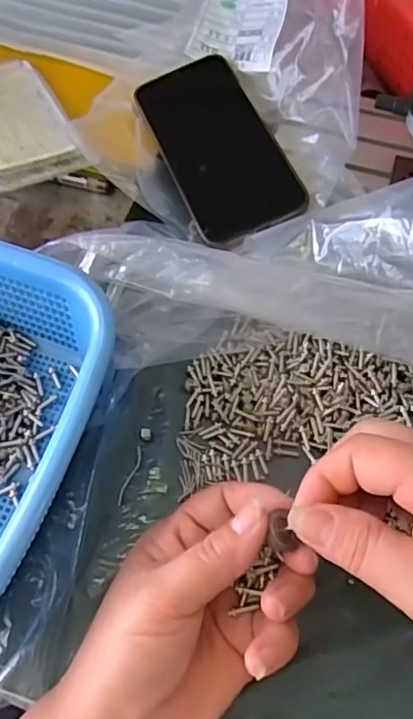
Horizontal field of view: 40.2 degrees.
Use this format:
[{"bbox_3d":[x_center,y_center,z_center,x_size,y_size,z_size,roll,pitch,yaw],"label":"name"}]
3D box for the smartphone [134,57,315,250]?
[{"bbox_3d":[0.006,-0.155,0.410,0.079,0.017,0.164,-22,66,-10],"label":"smartphone"}]

